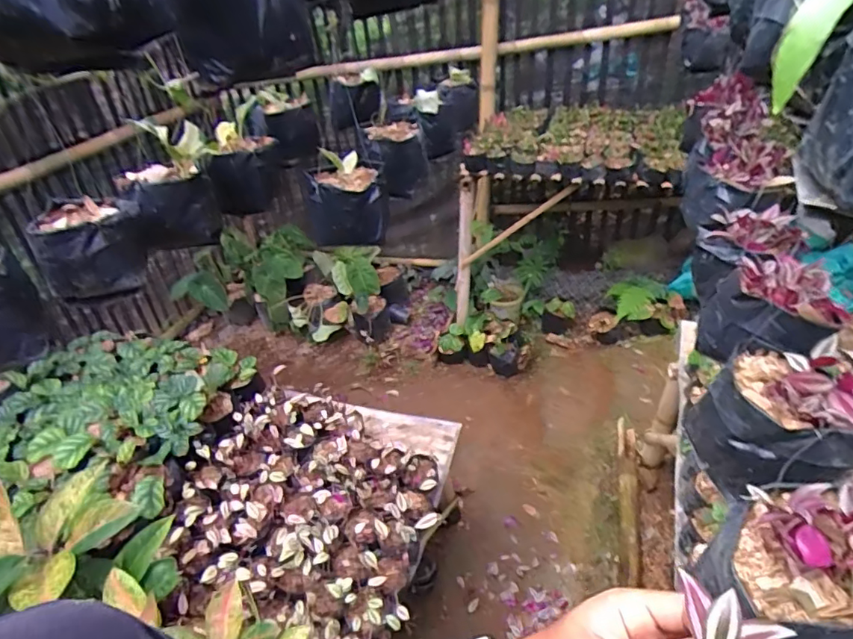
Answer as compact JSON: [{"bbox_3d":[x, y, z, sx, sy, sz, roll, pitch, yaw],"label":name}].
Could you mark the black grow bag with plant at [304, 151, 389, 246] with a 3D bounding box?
[{"bbox_3d":[-0.160,-0.235,0.996,0.154,0.152,0.125,-8,36,-9],"label":"black grow bag with plant"}]

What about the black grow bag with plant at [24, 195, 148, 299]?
[{"bbox_3d":[-0.536,-0.115,0.827,0.141,0.120,0.129,-15,38,-19],"label":"black grow bag with plant"}]

